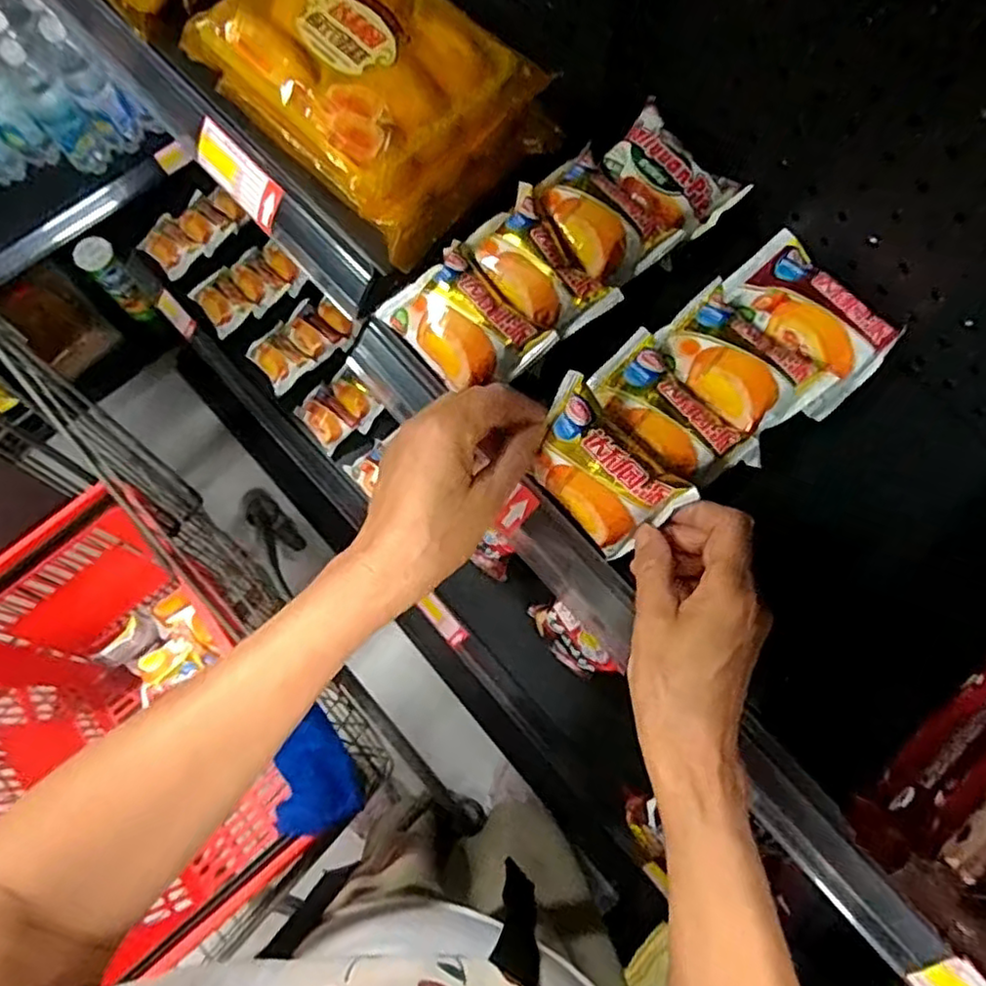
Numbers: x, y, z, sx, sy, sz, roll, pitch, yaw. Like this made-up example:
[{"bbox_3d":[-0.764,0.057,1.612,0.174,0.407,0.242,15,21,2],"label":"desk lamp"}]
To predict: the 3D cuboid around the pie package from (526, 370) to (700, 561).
[{"bbox_3d":[0.060,-0.013,0.397,0.099,0.027,0.068,46,124,5],"label":"pie package"}]

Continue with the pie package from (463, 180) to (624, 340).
[{"bbox_3d":[0.028,-0.149,0.442,0.061,0.025,0.100,-37,79,-9],"label":"pie package"}]

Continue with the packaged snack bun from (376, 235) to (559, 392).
[{"bbox_3d":[-0.018,-0.111,0.442,0.099,0.032,0.067,47,114,9],"label":"packaged snack bun"}]

